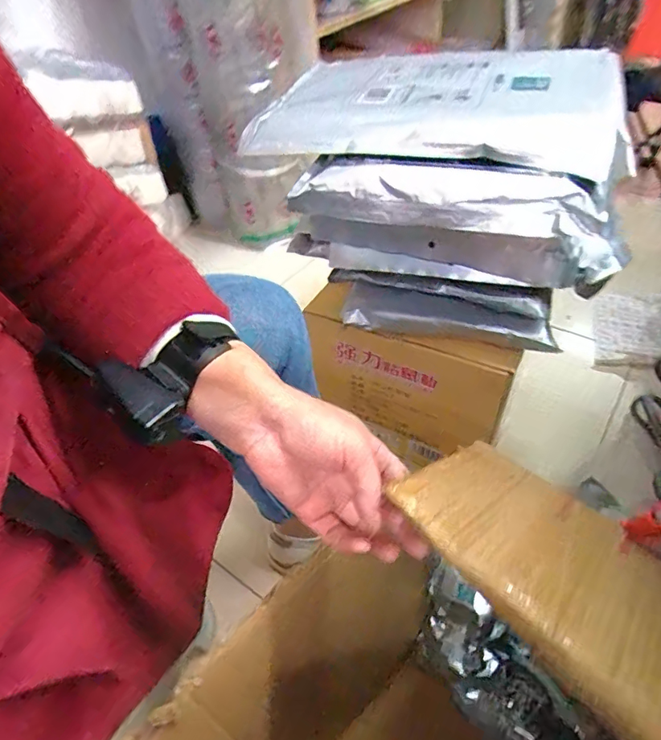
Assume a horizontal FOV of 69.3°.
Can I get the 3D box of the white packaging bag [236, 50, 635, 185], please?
[{"bbox_3d":[0.133,-0.330,0.579,0.394,0.049,0.331,13,47,18],"label":"white packaging bag"}]

